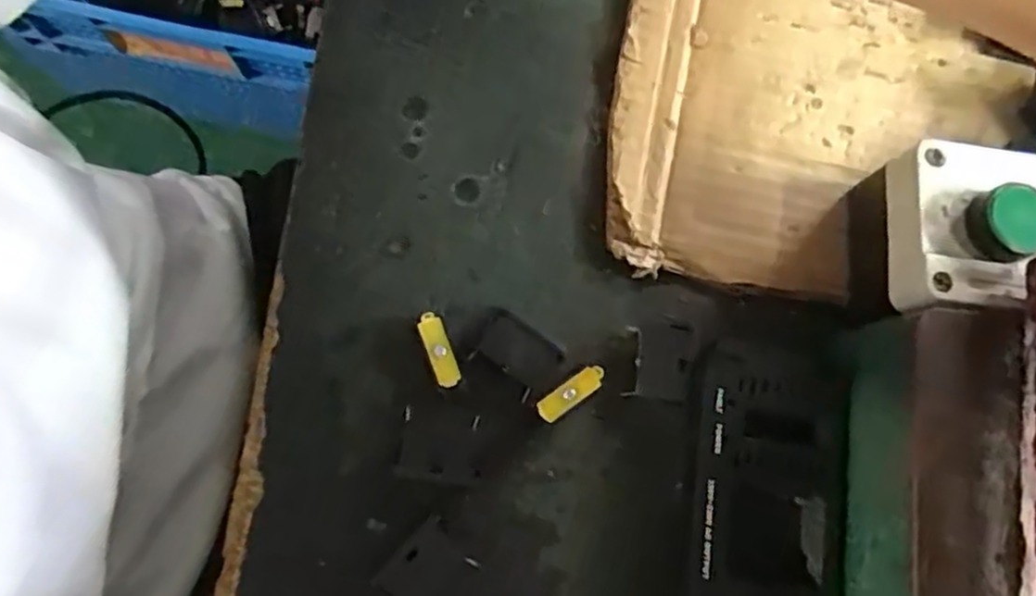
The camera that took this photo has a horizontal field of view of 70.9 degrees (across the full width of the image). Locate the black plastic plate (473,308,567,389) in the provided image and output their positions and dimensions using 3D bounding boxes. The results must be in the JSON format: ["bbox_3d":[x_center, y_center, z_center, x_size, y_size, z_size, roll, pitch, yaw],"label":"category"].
[{"bbox_3d":[0.000,0.022,0.304,0.034,0.004,0.022,33,96,1],"label":"black plastic plate"}]

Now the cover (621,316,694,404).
[{"bbox_3d":[0.060,0.026,0.310,0.025,0.006,0.035,11,78,-1],"label":"cover"}]

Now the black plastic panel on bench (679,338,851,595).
[{"bbox_3d":[0.096,0.095,0.288,0.063,0.021,0.146,8,78,-2],"label":"black plastic panel on bench"}]

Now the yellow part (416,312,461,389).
[{"bbox_3d":[-0.031,0.021,0.286,0.010,0.004,0.030,-19,80,-7],"label":"yellow part"}]

